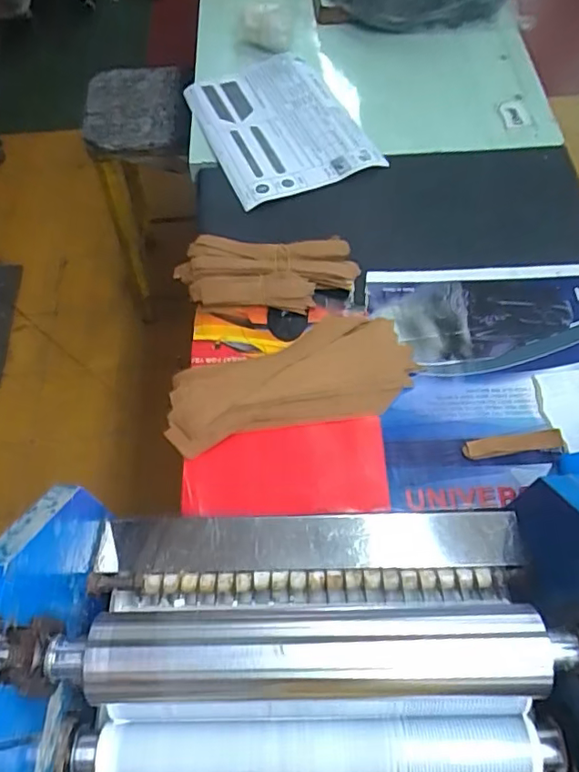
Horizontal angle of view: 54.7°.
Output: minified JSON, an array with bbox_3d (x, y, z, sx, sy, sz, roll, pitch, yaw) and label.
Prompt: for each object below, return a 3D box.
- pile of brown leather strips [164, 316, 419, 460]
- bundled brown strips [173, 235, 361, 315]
[{"bbox_3d":[0.002,-0.007,0.590,0.261,0.026,0.113,-18,63,-7],"label":"pile of brown leather strips"},{"bbox_3d":[-0.028,-0.134,0.657,0.206,0.029,0.099,0,62,2],"label":"bundled brown strips"}]

